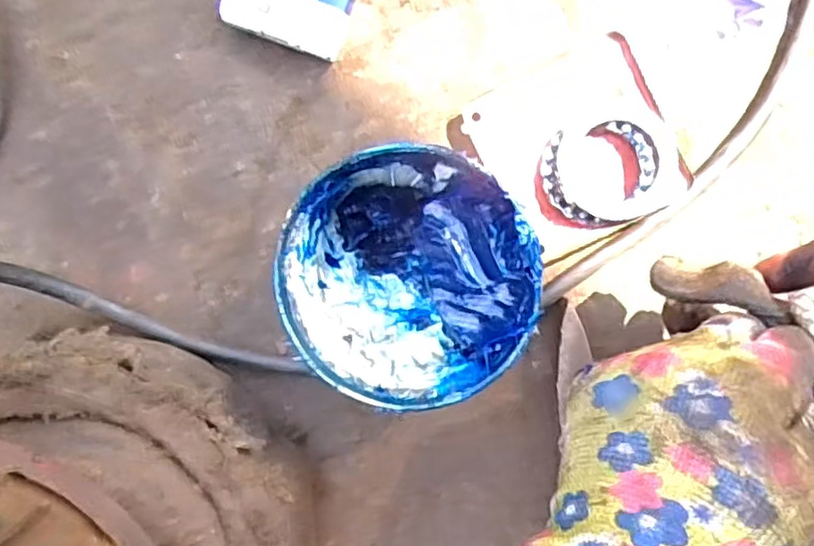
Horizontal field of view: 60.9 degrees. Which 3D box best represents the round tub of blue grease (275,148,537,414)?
[{"bbox_3d":[0.002,-0.002,0.363,0.118,0.099,0.114,0,98,3],"label":"round tub of blue grease"}]

